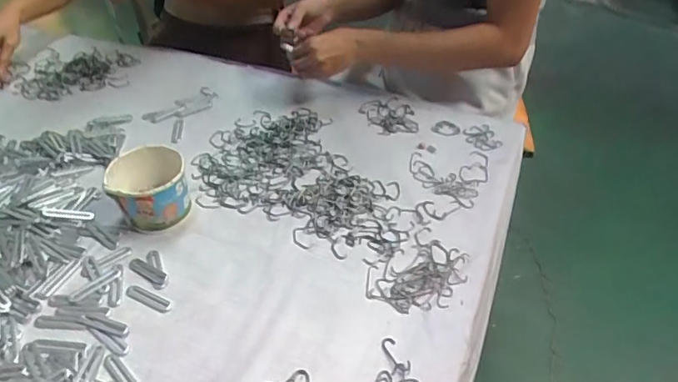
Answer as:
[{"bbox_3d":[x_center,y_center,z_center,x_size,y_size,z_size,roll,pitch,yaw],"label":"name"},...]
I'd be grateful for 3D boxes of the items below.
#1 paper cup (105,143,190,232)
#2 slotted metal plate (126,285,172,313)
[{"bbox_3d":[-0.232,-0.002,0.627,0.086,0.076,0.078,-11,43,-11],"label":"paper cup"},{"bbox_3d":[-0.209,0.118,0.556,0.057,0.006,0.015,16,45,18],"label":"slotted metal plate"}]

